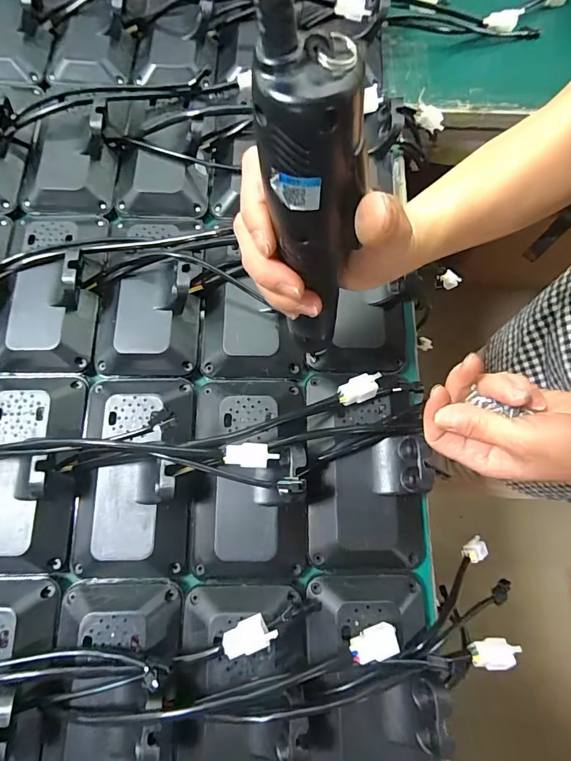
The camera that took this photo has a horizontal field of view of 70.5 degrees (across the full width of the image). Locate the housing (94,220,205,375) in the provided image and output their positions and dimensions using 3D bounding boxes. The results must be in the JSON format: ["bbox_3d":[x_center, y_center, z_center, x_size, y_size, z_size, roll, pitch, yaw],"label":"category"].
[{"bbox_3d":[-0.123,-0.087,0.359,0.093,0.037,0.159,0,75,-1],"label":"housing"}]

